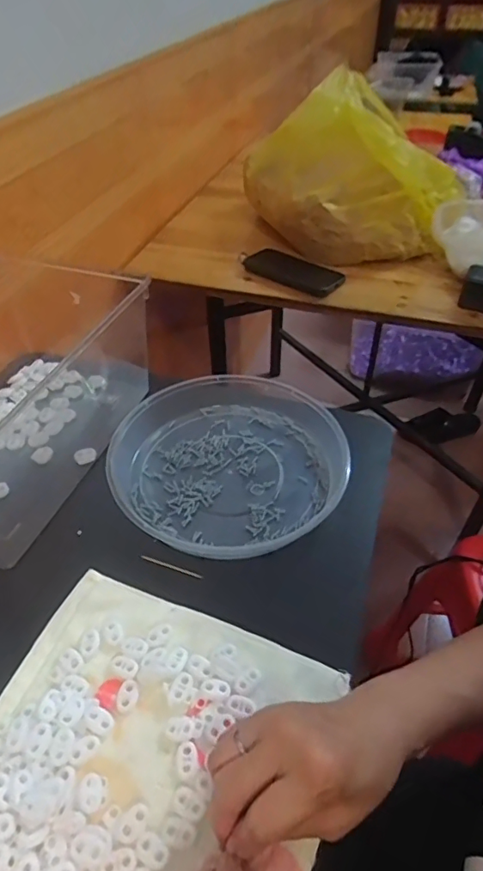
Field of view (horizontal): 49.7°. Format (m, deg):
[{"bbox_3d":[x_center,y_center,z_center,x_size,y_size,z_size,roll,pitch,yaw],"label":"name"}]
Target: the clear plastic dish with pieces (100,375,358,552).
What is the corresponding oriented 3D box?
[{"bbox_3d":[-0.015,0.016,0.529,0.228,0.046,0.210,0,45,0],"label":"clear plastic dish with pieces"}]

